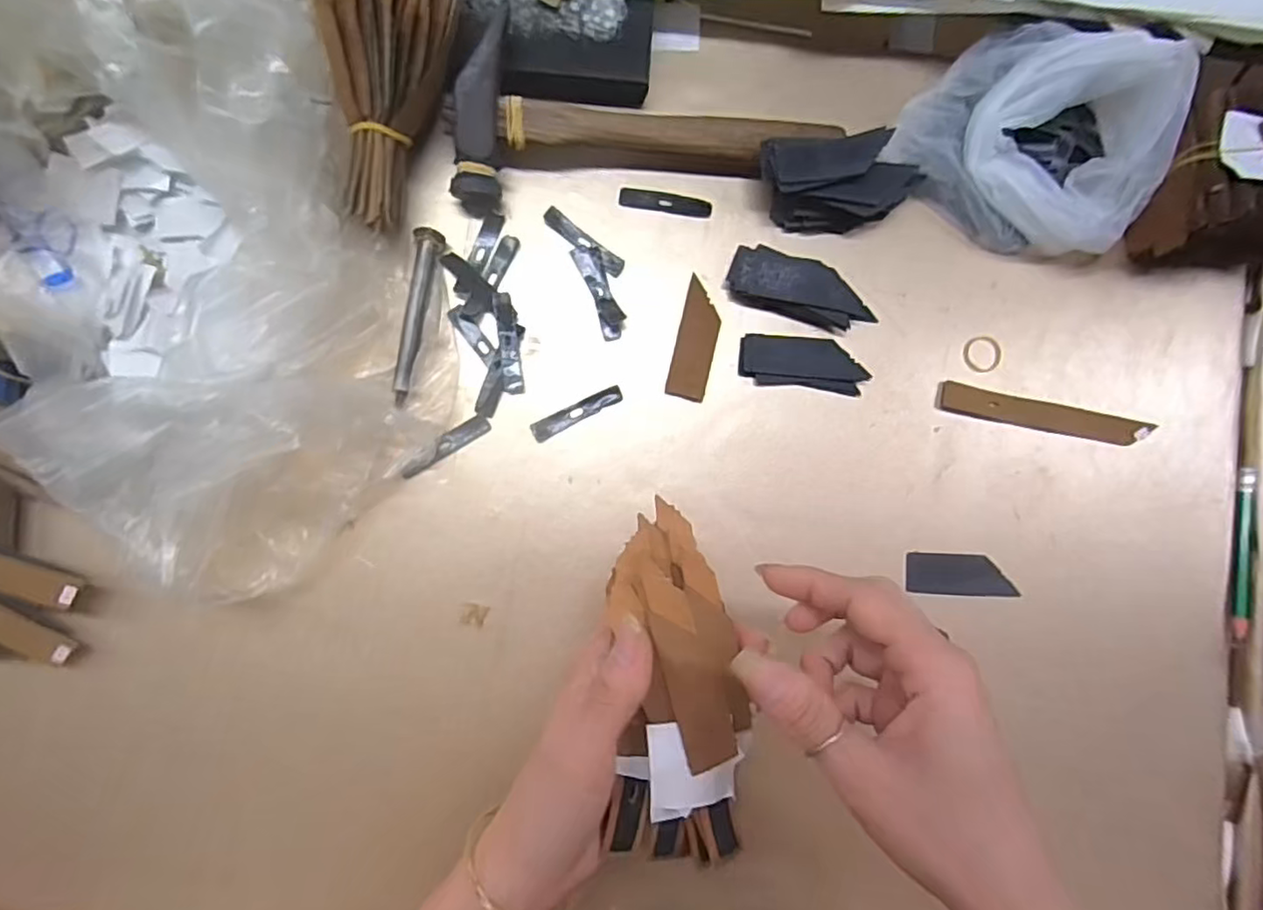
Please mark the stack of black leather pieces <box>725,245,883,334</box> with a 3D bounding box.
[{"bbox_3d":[0.097,-0.092,0.359,0.084,0.015,0.030,17,86,-3],"label":"stack of black leather pieces"}]

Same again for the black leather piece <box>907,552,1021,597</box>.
[{"bbox_3d":[0.186,0.068,0.361,0.060,0.004,0.022,3,86,-4],"label":"black leather piece"}]

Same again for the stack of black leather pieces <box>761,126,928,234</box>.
[{"bbox_3d":[0.114,-0.151,0.357,0.084,0.029,0.043,-8,87,-5],"label":"stack of black leather pieces"}]

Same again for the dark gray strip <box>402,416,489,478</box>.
[{"bbox_3d":[-0.100,-0.005,0.343,0.051,0.010,0.010,-33,90,-5],"label":"dark gray strip"}]

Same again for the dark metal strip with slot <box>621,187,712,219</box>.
[{"bbox_3d":[0.020,-0.144,0.364,0.053,0.004,0.012,7,86,-4],"label":"dark metal strip with slot"}]

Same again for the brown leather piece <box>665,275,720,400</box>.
[{"bbox_3d":[0.037,-0.064,0.360,0.022,0.004,0.065,13,86,-3],"label":"brown leather piece"}]

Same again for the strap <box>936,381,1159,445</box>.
[{"bbox_3d":[0.240,-0.022,0.373,0.127,0.004,0.017,11,86,-4],"label":"strap"}]

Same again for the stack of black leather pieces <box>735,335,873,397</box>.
[{"bbox_3d":[0.098,-0.052,0.363,0.072,0.004,0.028,6,86,-4],"label":"stack of black leather pieces"}]

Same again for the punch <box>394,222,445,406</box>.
[{"bbox_3d":[-0.115,-0.074,0.344,0.014,0.011,0.093,8,86,-4],"label":"punch"}]

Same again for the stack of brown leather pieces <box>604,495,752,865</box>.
[{"bbox_3d":[0.019,0.096,0.274,0.055,0.032,0.145,-2,80,-4],"label":"stack of brown leather pieces"}]

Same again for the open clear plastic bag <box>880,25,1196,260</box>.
[{"bbox_3d":[0.228,-0.175,0.352,0.142,0.057,0.108,31,85,-2],"label":"open clear plastic bag"}]

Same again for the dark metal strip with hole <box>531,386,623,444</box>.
[{"bbox_3d":[-0.030,-0.024,0.353,0.053,0.005,0.011,-29,89,-5],"label":"dark metal strip with hole"}]

